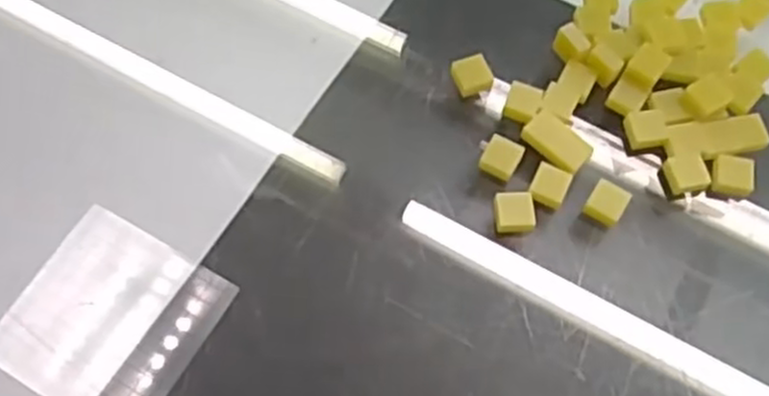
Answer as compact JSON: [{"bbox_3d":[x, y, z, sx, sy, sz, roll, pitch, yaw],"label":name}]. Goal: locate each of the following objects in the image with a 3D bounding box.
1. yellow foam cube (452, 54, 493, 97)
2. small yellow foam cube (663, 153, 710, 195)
[{"bbox_3d":[0.028,-0.038,0.239,0.011,0.005,0.012,-15,66,-9],"label":"yellow foam cube"},{"bbox_3d":[0.090,-0.007,0.227,0.012,0.004,0.012,-12,66,-8],"label":"small yellow foam cube"}]

